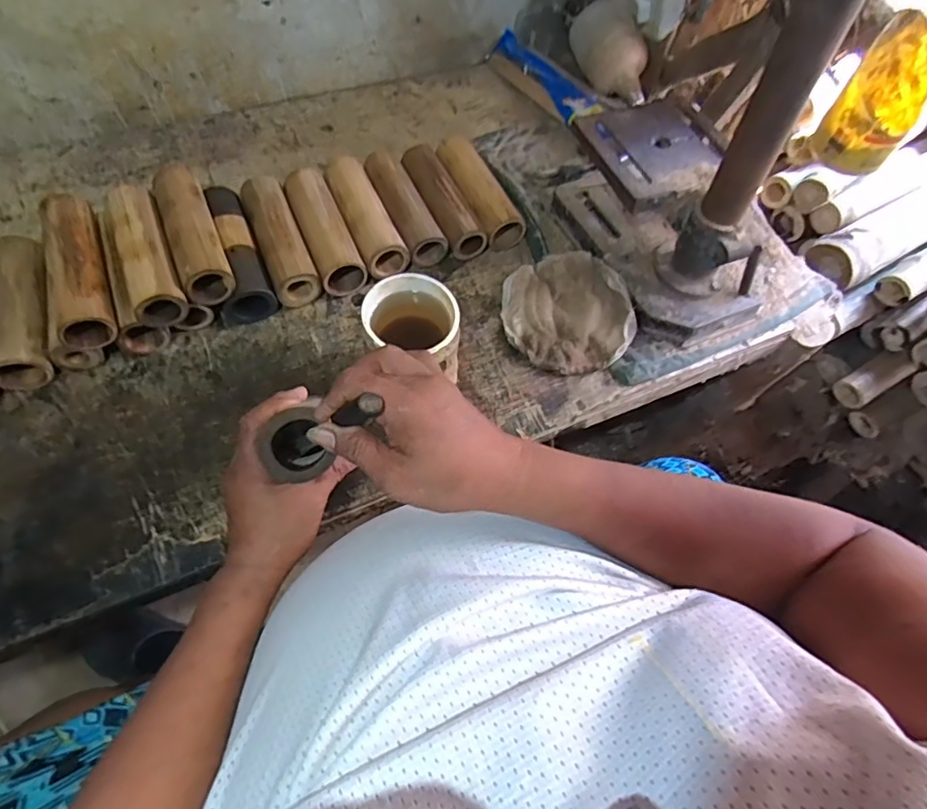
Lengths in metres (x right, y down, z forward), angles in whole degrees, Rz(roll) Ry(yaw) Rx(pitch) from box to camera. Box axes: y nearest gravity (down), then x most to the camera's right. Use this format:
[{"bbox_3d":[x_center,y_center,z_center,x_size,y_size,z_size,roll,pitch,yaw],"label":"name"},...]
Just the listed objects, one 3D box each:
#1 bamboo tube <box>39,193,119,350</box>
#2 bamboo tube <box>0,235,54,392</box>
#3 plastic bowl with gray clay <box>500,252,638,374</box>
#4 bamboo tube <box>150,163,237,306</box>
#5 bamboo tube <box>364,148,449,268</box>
[{"bbox_3d":[-0.410,-0.145,0.591,0.055,0.055,0.173,-16,65,-11],"label":"bamboo tube"},{"bbox_3d":[-0.489,-0.108,0.616,0.059,0.055,0.184,-14,65,-11],"label":"bamboo tube"},{"bbox_3d":[0.123,-0.119,0.672,0.147,0.031,0.172,-6,63,-6],"label":"plastic bowl with gray clay"},{"bbox_3d":[-0.304,-0.194,0.618,0.052,0.045,0.175,-22,66,-14],"label":"bamboo tube"},{"bbox_3d":[-0.081,-0.262,0.729,0.055,0.043,0.179,-22,66,-14],"label":"bamboo tube"}]

